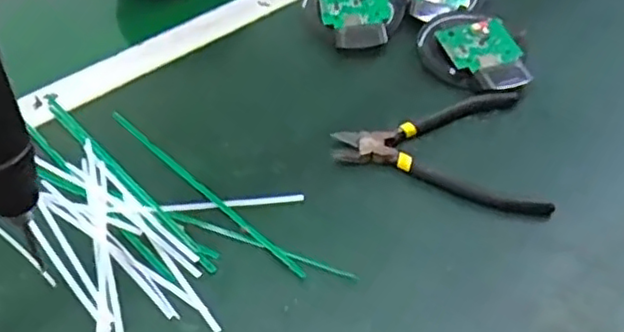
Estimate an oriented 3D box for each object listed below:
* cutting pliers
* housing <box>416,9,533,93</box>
[{"bbox_3d":[0.094,-0.020,0.476,0.147,0.011,0.112,8,45,9],"label":"cutting pliers"},{"bbox_3d":[0.134,-0.095,0.544,0.072,0.024,0.107,-21,48,-20],"label":"housing"}]

